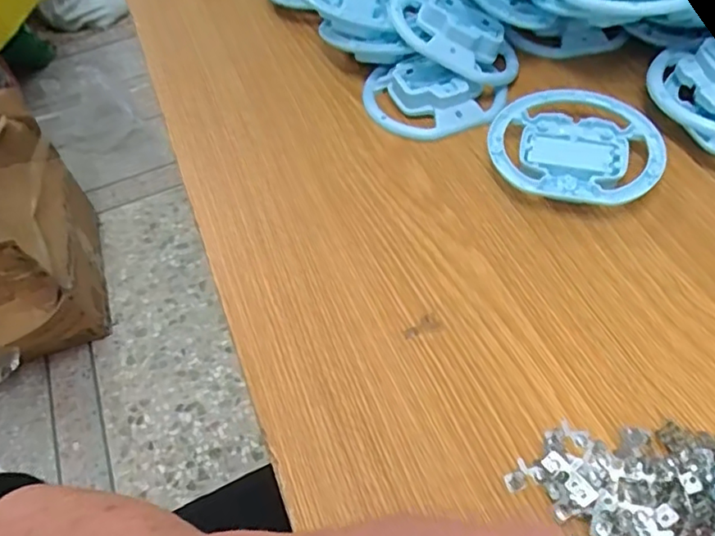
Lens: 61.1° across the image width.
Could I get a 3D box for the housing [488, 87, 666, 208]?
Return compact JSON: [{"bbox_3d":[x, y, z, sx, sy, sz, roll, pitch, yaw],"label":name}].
[{"bbox_3d":[0.138,-0.079,0.390,0.101,0.021,0.102,5,54,8],"label":"housing"}]

